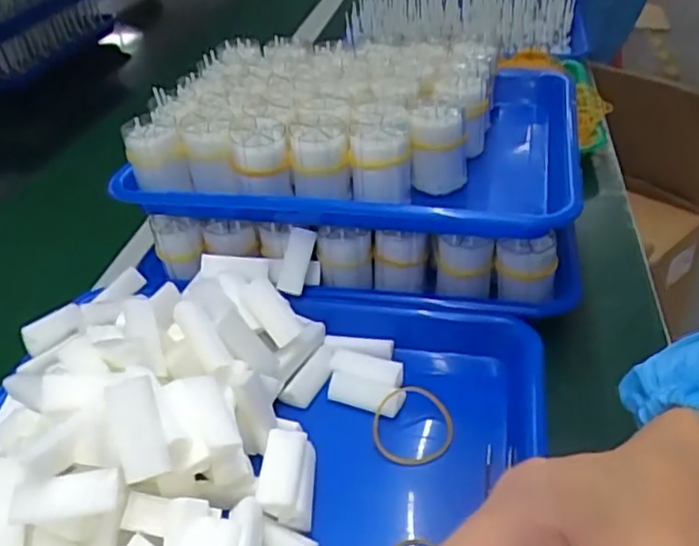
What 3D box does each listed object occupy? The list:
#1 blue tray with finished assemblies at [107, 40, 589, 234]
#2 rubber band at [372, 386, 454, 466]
[{"bbox_3d":[0.011,-0.117,0.542,0.309,0.083,0.250,4,37,13],"label":"blue tray with finished assemblies"},{"bbox_3d":[0.038,0.090,0.399,0.047,0.007,0.046,-2,64,2],"label":"rubber band"}]

